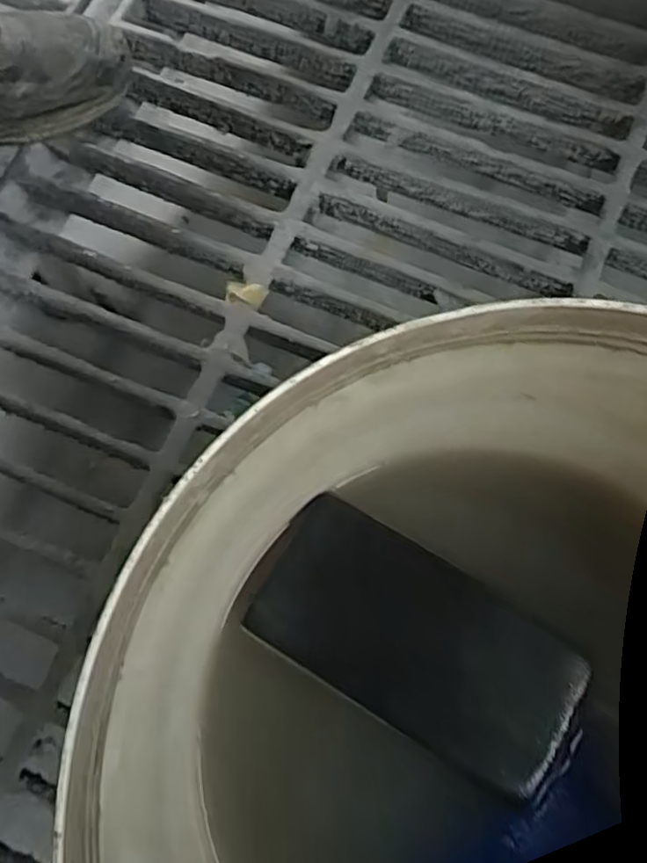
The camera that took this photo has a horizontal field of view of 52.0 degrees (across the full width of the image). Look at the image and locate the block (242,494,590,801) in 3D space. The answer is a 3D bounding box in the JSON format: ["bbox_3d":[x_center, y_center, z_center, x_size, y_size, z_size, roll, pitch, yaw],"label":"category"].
[{"bbox_3d":[0.038,0.085,0.269,0.132,0.018,0.065,30,76,9],"label":"block"}]

